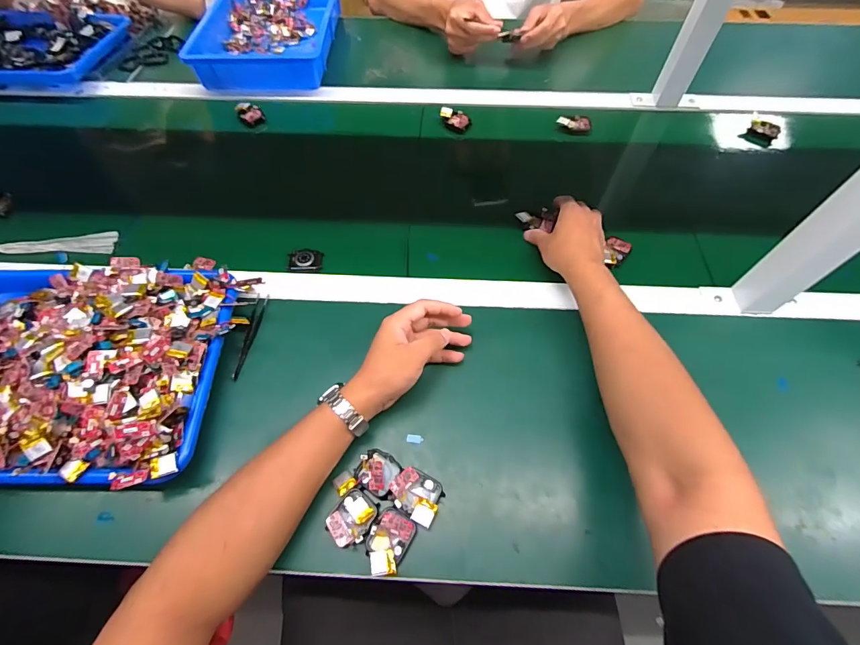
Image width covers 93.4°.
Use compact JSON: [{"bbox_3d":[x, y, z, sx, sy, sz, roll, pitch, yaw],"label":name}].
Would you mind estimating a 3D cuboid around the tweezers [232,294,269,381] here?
[{"bbox_3d":[-0.219,0.014,0.496,0.015,0.016,0.116,3,60,1],"label":"tweezers"}]

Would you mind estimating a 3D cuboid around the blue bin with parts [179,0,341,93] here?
[{"bbox_3d":[-0.328,-0.612,0.840,0.260,0.061,0.384,2,60,1],"label":"blue bin with parts"}]

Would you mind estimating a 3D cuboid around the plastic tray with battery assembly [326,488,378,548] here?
[{"bbox_3d":[-0.076,0.189,0.393,0.038,0.008,0.048,31,64,16],"label":"plastic tray with battery assembly"}]

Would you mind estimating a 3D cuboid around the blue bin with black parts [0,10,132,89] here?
[{"bbox_3d":[-0.772,-0.532,0.777,0.319,0.038,0.228,5,60,3],"label":"blue bin with black parts"}]

